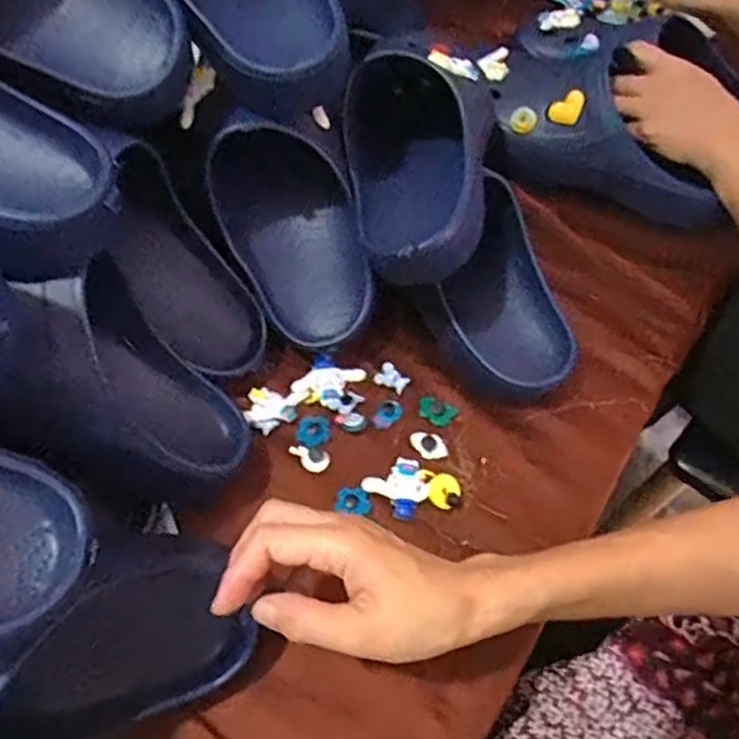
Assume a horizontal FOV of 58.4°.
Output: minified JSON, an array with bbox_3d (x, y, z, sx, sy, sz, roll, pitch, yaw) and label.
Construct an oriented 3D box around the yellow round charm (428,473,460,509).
[{"bbox_3d":[0.053,0.087,0.473,0.022,0.008,0.023,1,58,-1],"label":"yellow round charm"}]

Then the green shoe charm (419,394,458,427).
[{"bbox_3d":[0.052,0.031,0.511,0.029,0.004,0.022,30,62,16],"label":"green shoe charm"}]

